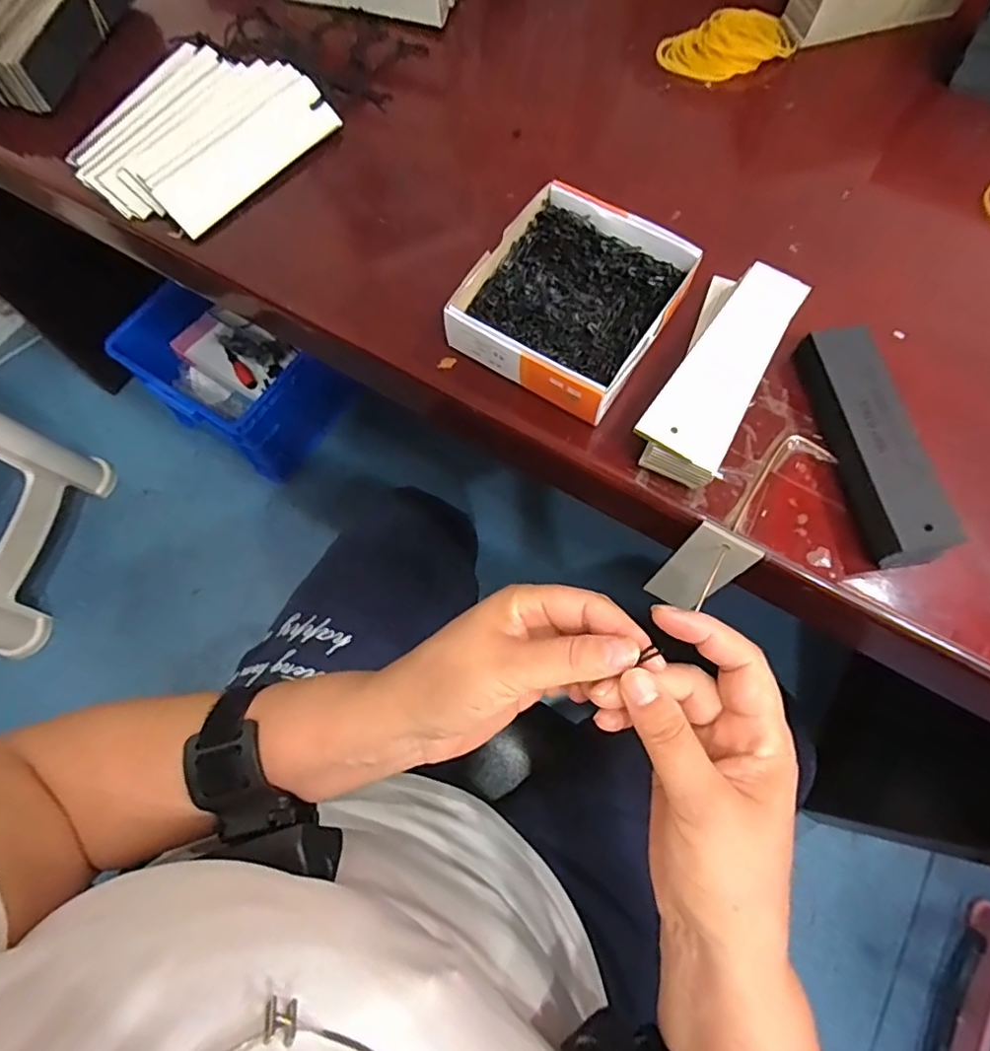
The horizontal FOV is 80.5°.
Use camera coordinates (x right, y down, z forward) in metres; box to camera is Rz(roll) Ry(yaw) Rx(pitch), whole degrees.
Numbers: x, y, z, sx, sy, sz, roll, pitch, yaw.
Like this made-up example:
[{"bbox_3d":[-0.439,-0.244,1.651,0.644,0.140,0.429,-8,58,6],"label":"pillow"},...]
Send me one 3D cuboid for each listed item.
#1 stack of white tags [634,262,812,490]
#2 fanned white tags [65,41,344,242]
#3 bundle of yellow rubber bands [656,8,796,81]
[{"bbox_3d":[0.117,-0.082,0.309,0.044,0.028,0.129,29,73,10],"label":"stack of white tags"},{"bbox_3d":[-0.195,-0.255,0.380,0.130,0.019,0.139,30,73,10],"label":"fanned white tags"},{"bbox_3d":[0.169,-0.346,0.421,0.093,0.017,0.051,-23,72,-8],"label":"bundle of yellow rubber bands"}]

